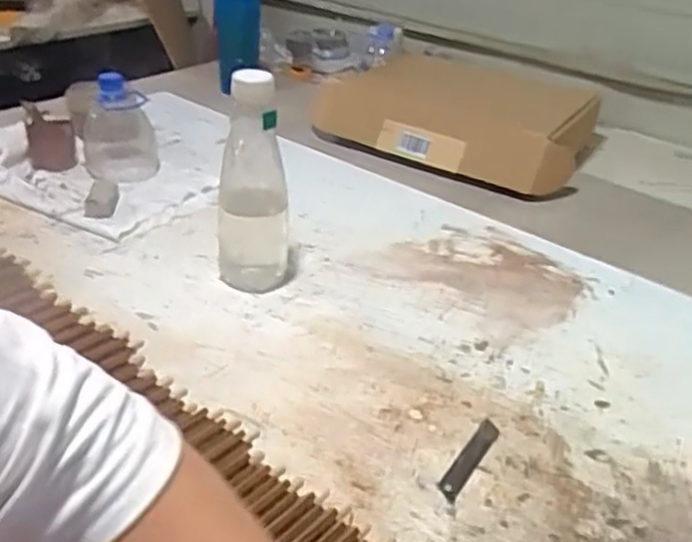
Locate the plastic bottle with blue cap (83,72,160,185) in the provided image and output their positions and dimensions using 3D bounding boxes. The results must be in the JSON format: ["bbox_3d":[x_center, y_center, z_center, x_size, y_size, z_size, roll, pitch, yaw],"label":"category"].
[{"bbox_3d":[-0.318,-0.204,0.995,0.099,0.131,0.098,-4,33,-13],"label":"plastic bottle with blue cap"}]

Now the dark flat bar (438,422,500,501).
[{"bbox_3d":[0.102,0.153,0.586,0.017,0.004,0.099,23,35,25],"label":"dark flat bar"}]

